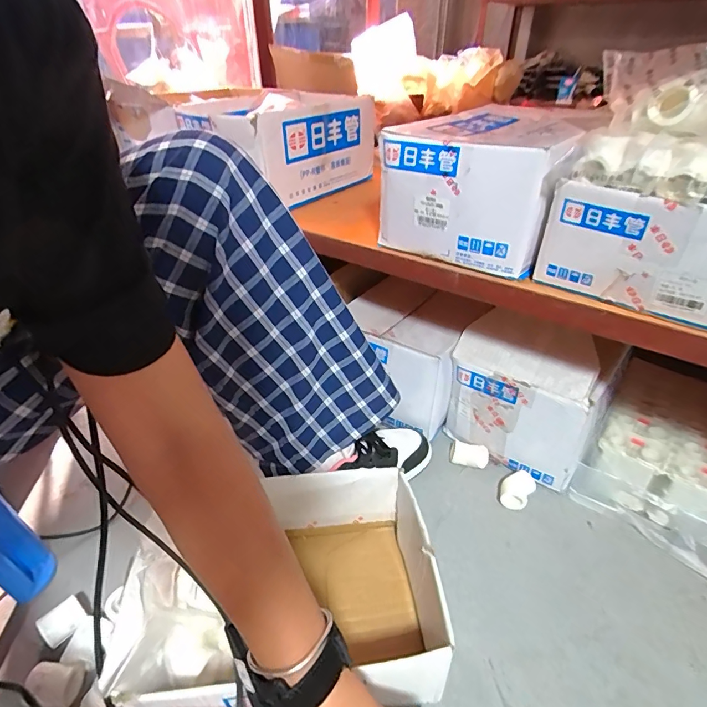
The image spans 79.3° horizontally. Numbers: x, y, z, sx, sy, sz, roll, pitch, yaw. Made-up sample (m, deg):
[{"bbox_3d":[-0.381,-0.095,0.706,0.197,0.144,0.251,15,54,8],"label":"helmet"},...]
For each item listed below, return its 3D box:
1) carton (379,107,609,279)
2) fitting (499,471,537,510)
[{"bbox_3d":[0.184,-0.235,0.586,0.210,0.147,0.275,23,42,26],"label":"carton"},{"bbox_3d":[0.236,0.199,0.620,0.042,0.033,0.055,27,44,31],"label":"fitting"}]

